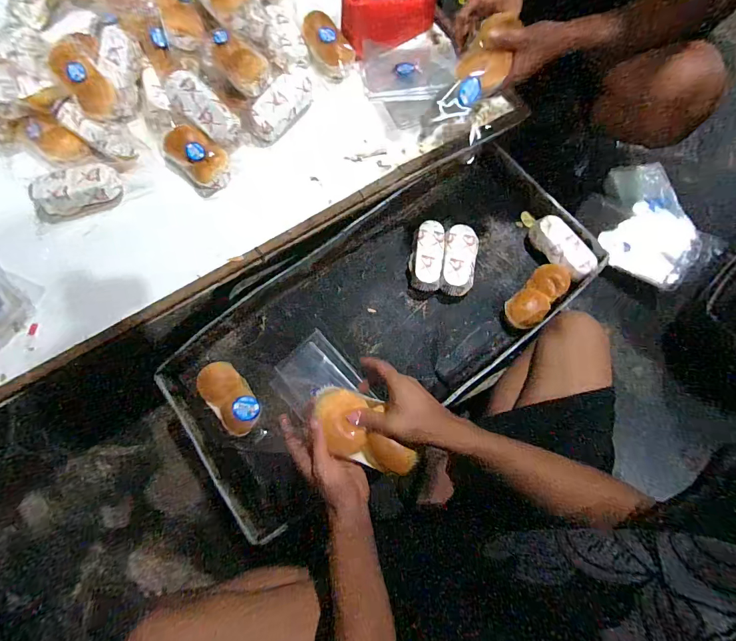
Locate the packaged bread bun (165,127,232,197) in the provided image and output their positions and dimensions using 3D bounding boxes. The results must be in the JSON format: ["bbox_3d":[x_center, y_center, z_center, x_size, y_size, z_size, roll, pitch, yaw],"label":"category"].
[{"bbox_3d":[-0.315,-0.299,0.685,0.134,0.050,0.088,41,80,13],"label":"packaged bread bun"}]

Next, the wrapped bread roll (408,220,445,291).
[{"bbox_3d":[0.117,-0.129,0.753,0.065,0.041,0.143,7,75,5],"label":"wrapped bread roll"}]

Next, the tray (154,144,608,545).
[{"bbox_3d":[0.036,-0.009,0.729,0.838,0.082,0.400,-38,76,-8],"label":"tray"}]

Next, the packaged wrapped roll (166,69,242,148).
[{"bbox_3d":[-0.301,-0.385,0.678,0.154,0.040,0.067,43,80,-6],"label":"packaged wrapped roll"}]

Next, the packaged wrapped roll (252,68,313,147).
[{"bbox_3d":[-0.161,-0.405,0.701,0.060,0.046,0.162,28,77,10],"label":"packaged wrapped roll"}]

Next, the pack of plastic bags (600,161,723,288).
[{"bbox_3d":[0.637,-0.217,0.860,0.180,0.050,0.295,-27,65,24],"label":"pack of plastic bags"}]

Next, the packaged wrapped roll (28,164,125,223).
[{"bbox_3d":[-0.533,-0.231,0.674,0.156,0.049,0.073,-15,74,-1],"label":"packaged wrapped roll"}]

